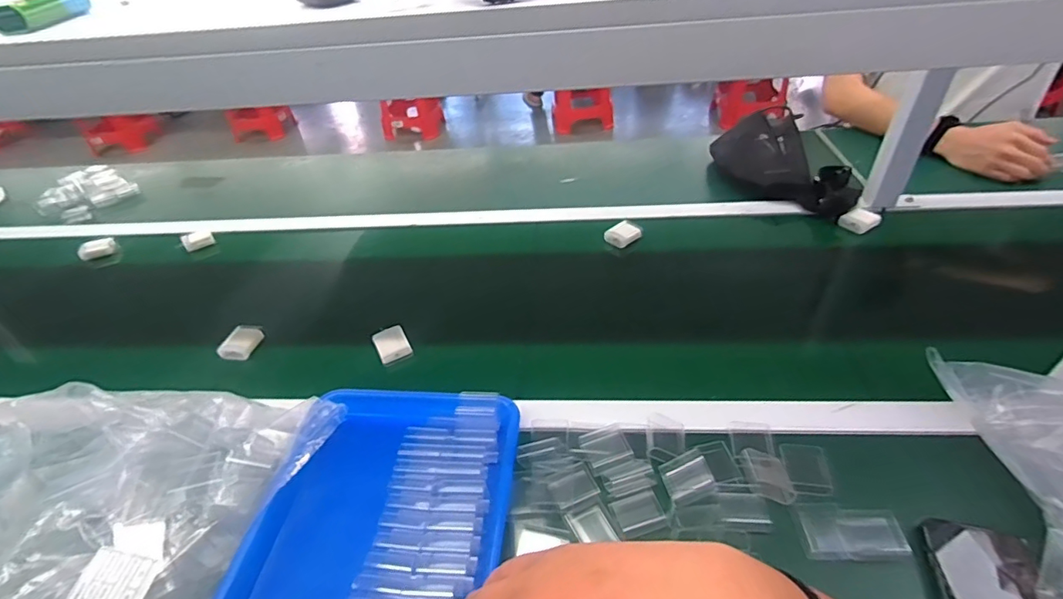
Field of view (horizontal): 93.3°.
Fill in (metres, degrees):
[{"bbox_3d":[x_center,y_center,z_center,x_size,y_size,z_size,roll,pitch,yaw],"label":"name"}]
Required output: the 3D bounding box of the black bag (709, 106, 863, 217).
[{"bbox_3d":[0.475,-0.259,0.934,0.189,0.079,0.296,-20,42,-15],"label":"black bag"}]

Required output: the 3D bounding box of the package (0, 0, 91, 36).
[{"bbox_3d":[-0.404,-0.237,0.412,0.028,0.021,0.084,-5,41,1],"label":"package"}]

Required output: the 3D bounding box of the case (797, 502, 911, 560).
[{"bbox_3d":[0.293,0.213,0.460,0.085,0.013,0.046,-3,41,4],"label":"case"}]

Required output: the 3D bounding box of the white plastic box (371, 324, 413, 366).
[{"bbox_3d":[-0.191,0.062,0.687,0.042,0.020,0.053,-22,43,-17],"label":"white plastic box"}]

